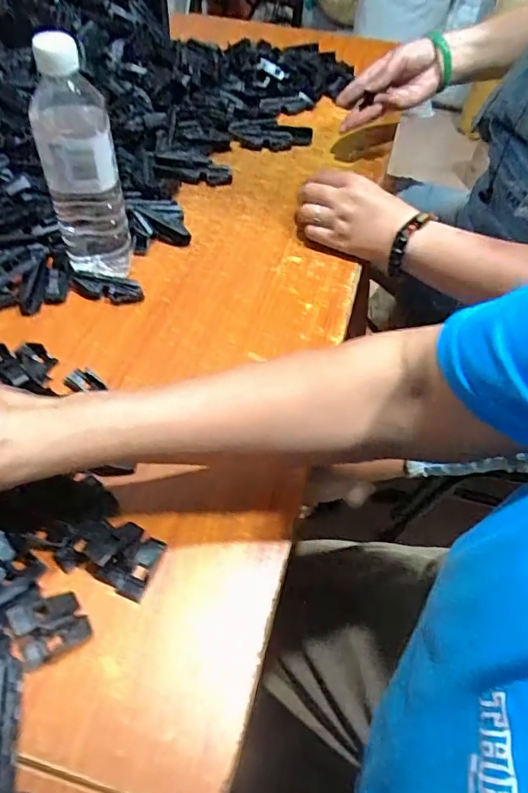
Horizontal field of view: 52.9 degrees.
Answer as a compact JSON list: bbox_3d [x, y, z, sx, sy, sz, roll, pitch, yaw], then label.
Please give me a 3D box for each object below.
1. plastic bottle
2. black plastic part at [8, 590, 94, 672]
[{"bbox_3d":[-0.168,-0.205,0.493,0.065,0.207,0.058,-13,53,-12],"label":"plastic bottle"},{"bbox_3d":[-0.135,0.144,0.335,0.040,0.015,0.039,-22,55,-19],"label":"black plastic part"}]

